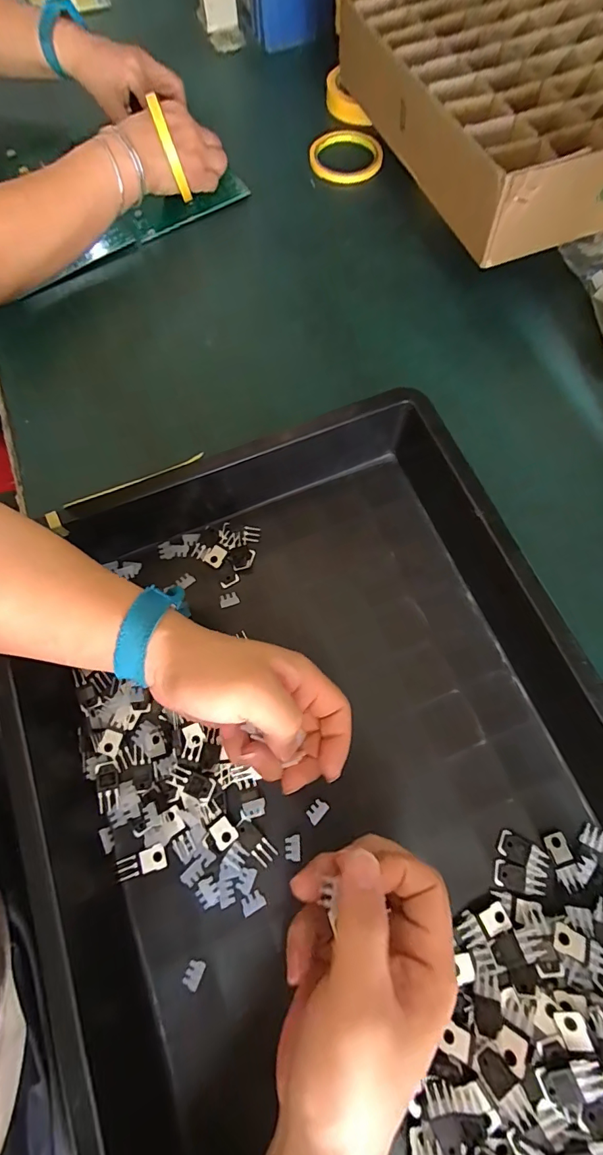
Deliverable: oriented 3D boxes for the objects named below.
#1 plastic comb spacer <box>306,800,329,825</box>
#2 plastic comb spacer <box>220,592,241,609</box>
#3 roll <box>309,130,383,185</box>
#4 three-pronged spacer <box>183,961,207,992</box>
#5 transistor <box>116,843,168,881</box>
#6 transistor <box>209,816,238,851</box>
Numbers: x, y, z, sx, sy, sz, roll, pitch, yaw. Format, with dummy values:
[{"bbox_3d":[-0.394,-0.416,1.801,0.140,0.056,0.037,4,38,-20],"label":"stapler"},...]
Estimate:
[{"bbox_3d":[0.012,0.173,0.319,0.011,0.004,0.016,41,77,14],"label":"plastic comb spacer"},{"bbox_3d":[-0.062,0.020,0.371,0.016,0.004,0.011,-19,72,-5],"label":"plastic comb spacer"},{"bbox_3d":[0.057,-0.538,0.551,0.092,0.011,0.092,0,71,1],"label":"roll"},{"bbox_3d":[-0.071,0.264,0.287,0.011,0.004,0.016,22,73,9],"label":"three-pronged spacer"},{"bbox_3d":[-0.115,0.204,0.308,0.035,0.004,0.016,-17,72,-4],"label":"transistor"},{"bbox_3d":[-0.056,0.183,0.311,0.015,0.007,0.019,-39,75,-11],"label":"transistor"}]

